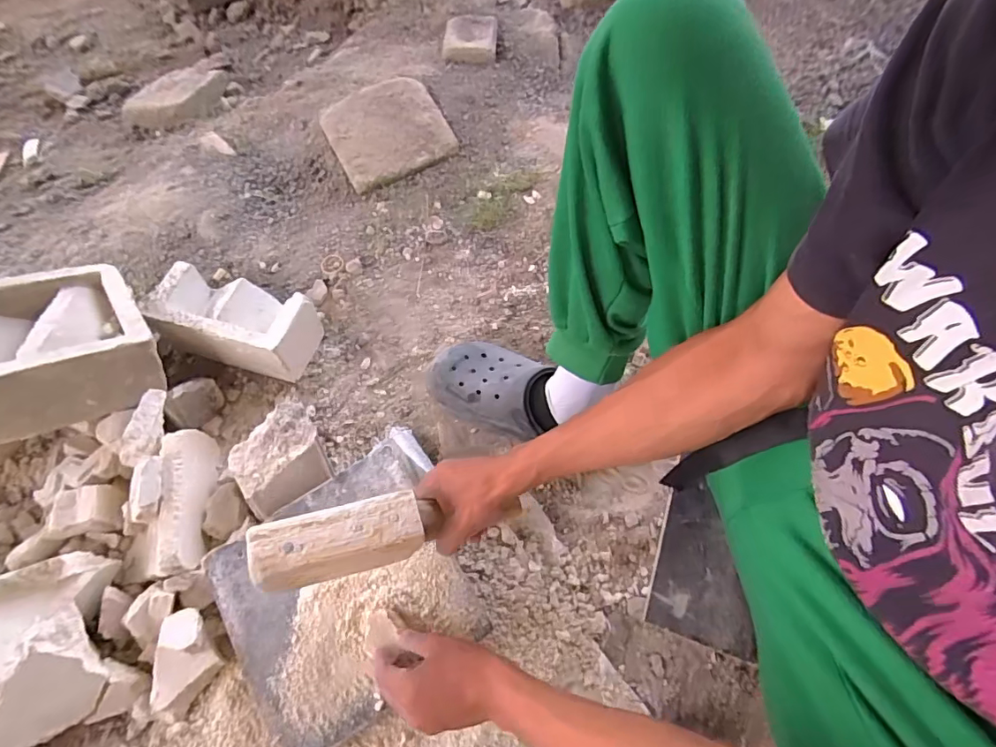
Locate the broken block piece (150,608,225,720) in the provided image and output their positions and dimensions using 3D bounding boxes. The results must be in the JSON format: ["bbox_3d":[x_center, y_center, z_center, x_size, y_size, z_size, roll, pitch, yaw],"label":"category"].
[{"bbox_3d":[-0.338,0.314,0.541,0.058,0.034,0.101,1,64,-2],"label":"broken block piece"}]

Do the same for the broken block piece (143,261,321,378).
[{"bbox_3d":[-0.374,-0.074,0.725,0.197,0.098,0.103,14,66,5],"label":"broken block piece"}]

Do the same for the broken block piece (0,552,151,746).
[{"bbox_3d":[-0.506,0.299,0.520,0.178,0.084,0.165,-18,67,-11],"label":"broken block piece"}]

